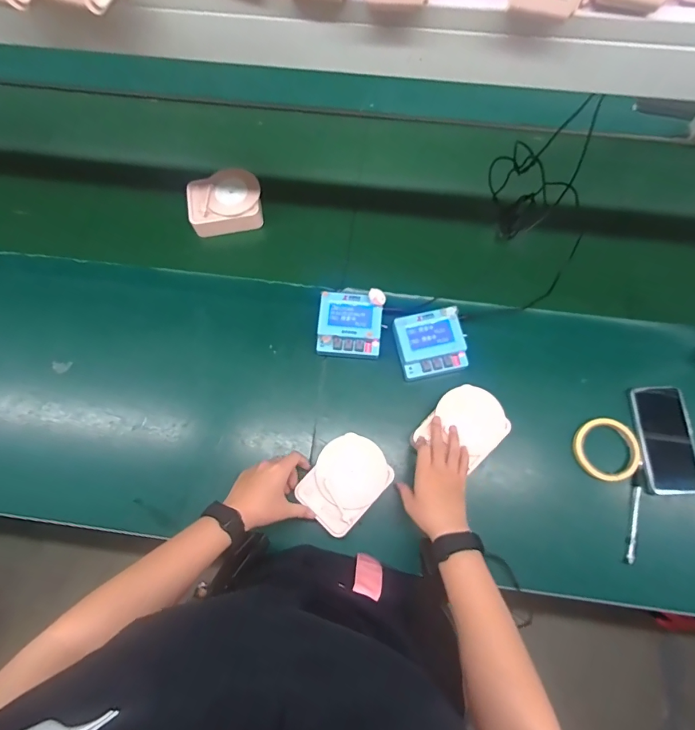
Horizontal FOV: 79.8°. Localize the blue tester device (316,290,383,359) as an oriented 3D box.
[{"bbox_3d":[0.005,-0.066,0.681,0.100,0.030,0.100,7,74,3],"label":"blue tester device"}]

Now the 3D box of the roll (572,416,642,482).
[{"bbox_3d":[0.402,0.132,0.645,0.090,0.024,0.097,0,73,1],"label":"roll"}]

